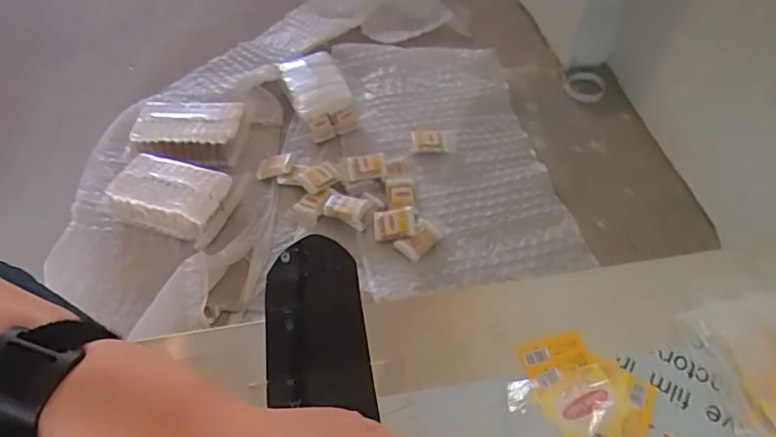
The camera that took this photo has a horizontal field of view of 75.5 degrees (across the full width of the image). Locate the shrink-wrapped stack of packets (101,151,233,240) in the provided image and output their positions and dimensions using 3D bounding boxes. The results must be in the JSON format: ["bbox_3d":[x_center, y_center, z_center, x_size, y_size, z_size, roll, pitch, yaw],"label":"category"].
[{"bbox_3d":[-0.397,-0.038,0.927,0.210,0.081,0.123,15,54,13],"label":"shrink-wrapped stack of packets"}]

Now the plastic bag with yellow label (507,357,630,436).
[{"bbox_3d":[0.102,0.100,0.272,0.068,0.005,0.040,-14,53,-8],"label":"plastic bag with yellow label"}]

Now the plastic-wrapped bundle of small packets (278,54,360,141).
[{"bbox_3d":[-0.158,-0.275,1.116,0.125,0.071,0.223,-16,54,-11],"label":"plastic-wrapped bundle of small packets"}]

